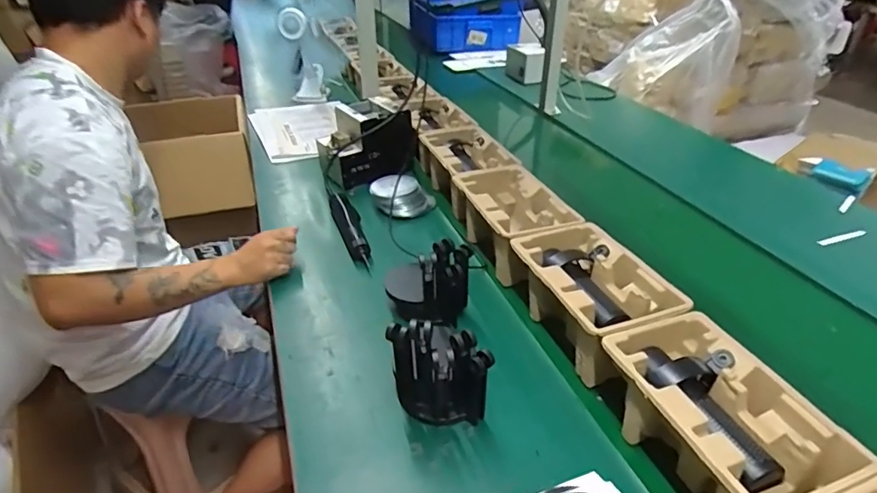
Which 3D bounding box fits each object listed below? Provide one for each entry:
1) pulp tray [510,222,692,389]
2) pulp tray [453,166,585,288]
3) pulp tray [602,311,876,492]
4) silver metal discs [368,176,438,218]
[{"bbox_3d":[0.216,0.075,0.736,0.151,0.123,0.227,-11,39,-16],"label":"pulp tray"},{"bbox_3d":[0.131,-0.054,0.928,0.150,0.113,0.267,-11,39,-15],"label":"pulp tray"},{"bbox_3d":[0.293,0.187,0.550,0.143,0.097,0.231,-12,39,-17],"label":"pulp tray"},{"bbox_3d":[-0.072,-0.108,1.058,0.120,0.062,0.109,-14,40,-19],"label":"silver metal discs"}]

